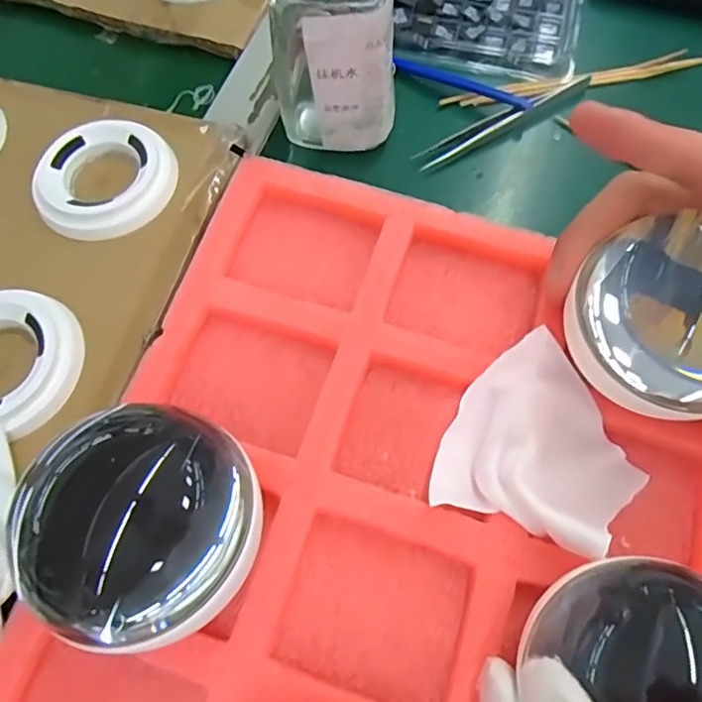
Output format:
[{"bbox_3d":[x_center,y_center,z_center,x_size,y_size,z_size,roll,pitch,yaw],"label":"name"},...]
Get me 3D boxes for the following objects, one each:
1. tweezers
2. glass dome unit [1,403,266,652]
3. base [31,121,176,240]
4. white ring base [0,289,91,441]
[{"bbox_3d":[0.087,-0.130,0.309,0.112,0.008,0.013,-27,70,-11],"label":"tweezers"},{"bbox_3d":[-0.061,0.057,0.183,0.067,0.061,0.076,2,68,2],"label":"glass dome unit"},{"bbox_3d":[-0.124,-0.089,0.282,0.066,0.012,0.067,4,67,2],"label":"base"},{"bbox_3d":[-0.154,0.005,0.244,0.067,0.015,0.066,8,67,3],"label":"white ring base"}]

